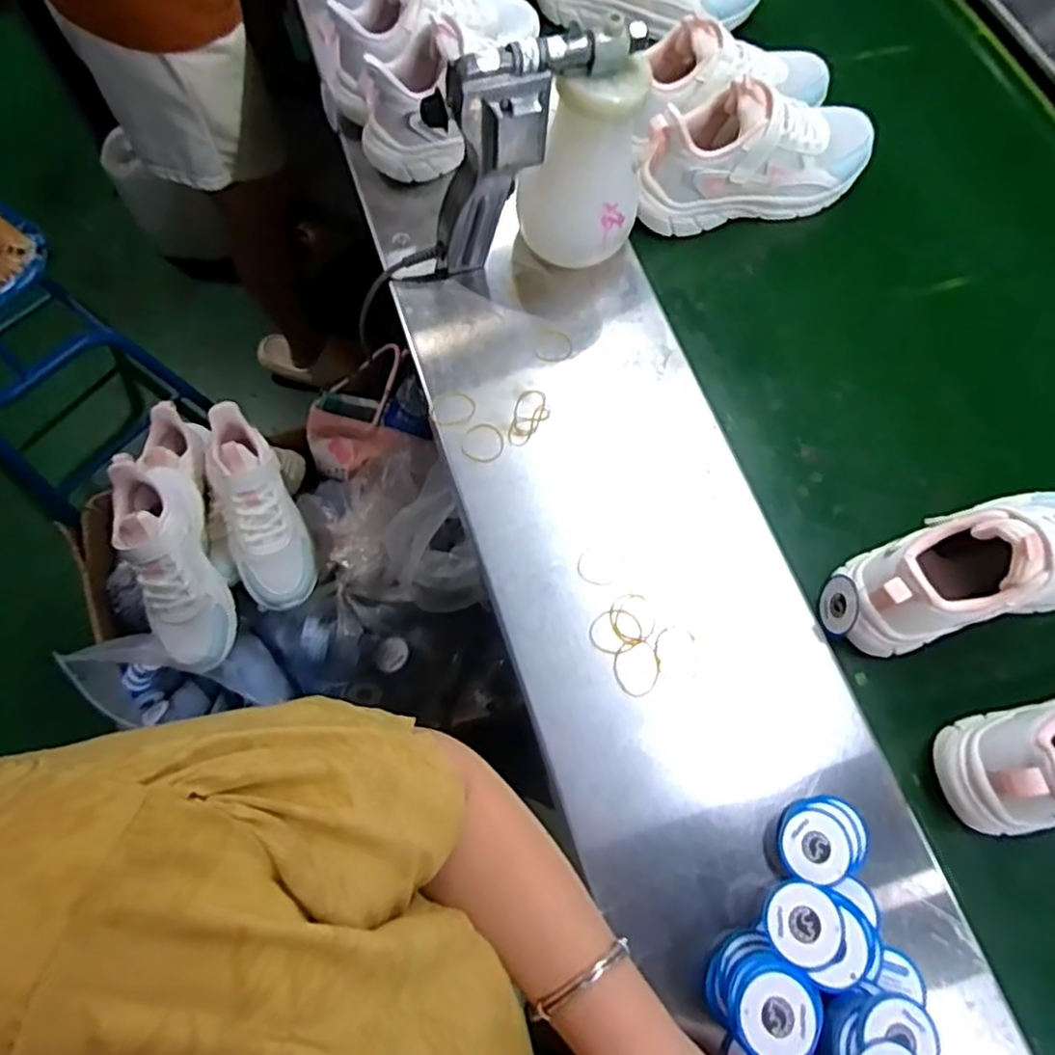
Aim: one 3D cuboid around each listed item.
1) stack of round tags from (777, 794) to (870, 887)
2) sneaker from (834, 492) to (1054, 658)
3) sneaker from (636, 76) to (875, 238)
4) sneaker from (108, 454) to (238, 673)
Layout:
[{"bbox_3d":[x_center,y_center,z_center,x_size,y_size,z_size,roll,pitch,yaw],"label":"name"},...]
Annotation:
[{"bbox_3d":[0.203,0.214,0.473,0.063,0.022,0.052,-1,67,-3],"label":"stack of round tags"},{"bbox_3d":[0.369,0.023,0.537,0.255,0.126,0.093,-14,69,-7],"label":"sneaker"},{"bbox_3d":[0.237,-0.374,0.685,0.260,0.111,0.077,-12,69,-6],"label":"sneaker"},{"bbox_3d":[-0.421,0.042,0.820,0.084,0.119,0.259,-18,93,-8],"label":"sneaker"}]

